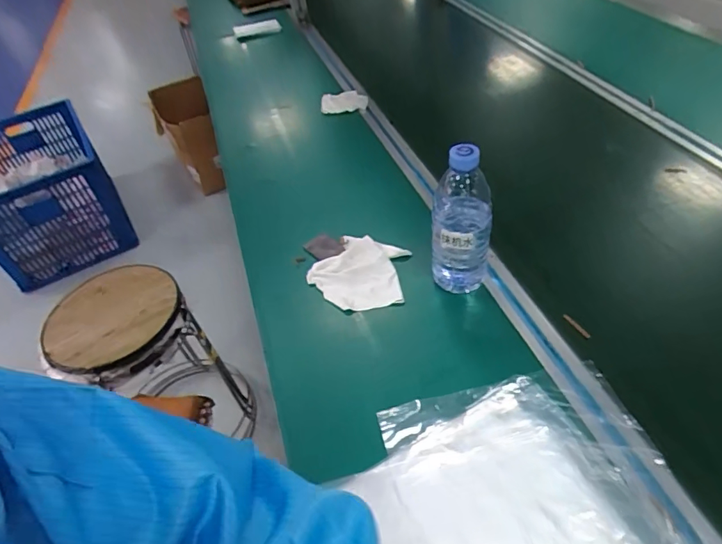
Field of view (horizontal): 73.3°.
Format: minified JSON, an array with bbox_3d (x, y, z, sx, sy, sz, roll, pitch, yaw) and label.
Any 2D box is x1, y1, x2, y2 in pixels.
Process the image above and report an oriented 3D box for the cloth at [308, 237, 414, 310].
[{"bbox_3d":[0.007,0.003,0.666,0.129,0.026,0.115,25,55,29],"label":"cloth"}]

